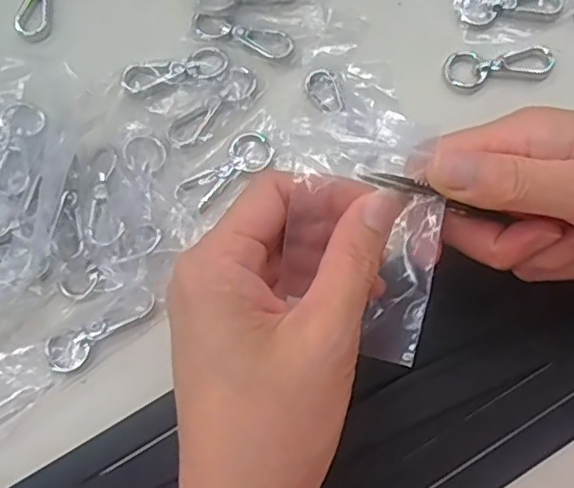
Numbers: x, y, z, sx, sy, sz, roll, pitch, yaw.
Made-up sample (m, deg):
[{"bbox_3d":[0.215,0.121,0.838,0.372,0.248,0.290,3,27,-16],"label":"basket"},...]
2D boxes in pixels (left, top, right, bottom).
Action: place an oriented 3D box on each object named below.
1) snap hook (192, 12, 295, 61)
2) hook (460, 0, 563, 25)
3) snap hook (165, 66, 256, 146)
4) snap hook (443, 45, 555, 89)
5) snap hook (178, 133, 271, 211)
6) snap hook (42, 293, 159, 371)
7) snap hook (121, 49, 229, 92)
[{"bbox_3d":[-0.024,-0.114,0.334,0.056,0.004,0.017,18,76,4],"label":"snap hook"},{"bbox_3d":[0.124,-0.133,0.340,0.057,0.004,0.019,-5,75,-2],"label":"hook"},{"bbox_3d":[-0.038,-0.071,0.320,0.018,0.004,0.058,40,78,10],"label":"snap hook"},{"bbox_3d":[0.114,-0.097,0.332,0.060,0.004,0.022,-8,75,-3],"label":"snap hook"},{"bbox_3d":[-0.030,-0.037,0.312,0.021,0.012,0.055,43,79,10],"label":"snap hook"},{"bbox_3d":[-0.086,0.042,0.290,0.056,0.004,0.018,-25,77,-7],"label":"snap hook"},{"bbox_3d":[-0.059,-0.092,0.327,0.056,0.004,0.018,-13,75,-4],"label":"snap hook"}]

